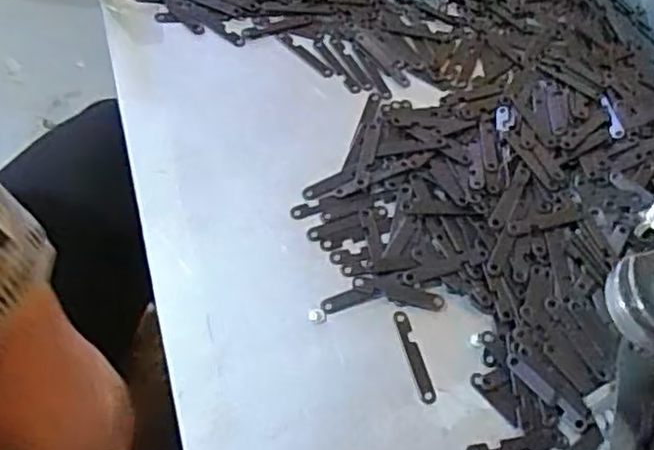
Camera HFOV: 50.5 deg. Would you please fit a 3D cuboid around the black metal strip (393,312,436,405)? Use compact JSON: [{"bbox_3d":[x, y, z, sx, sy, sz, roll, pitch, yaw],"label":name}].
[{"bbox_3d":[0.047,0.072,0.376,0.008,0.004,0.052,-12,62,-10],"label":"black metal strip"}]

